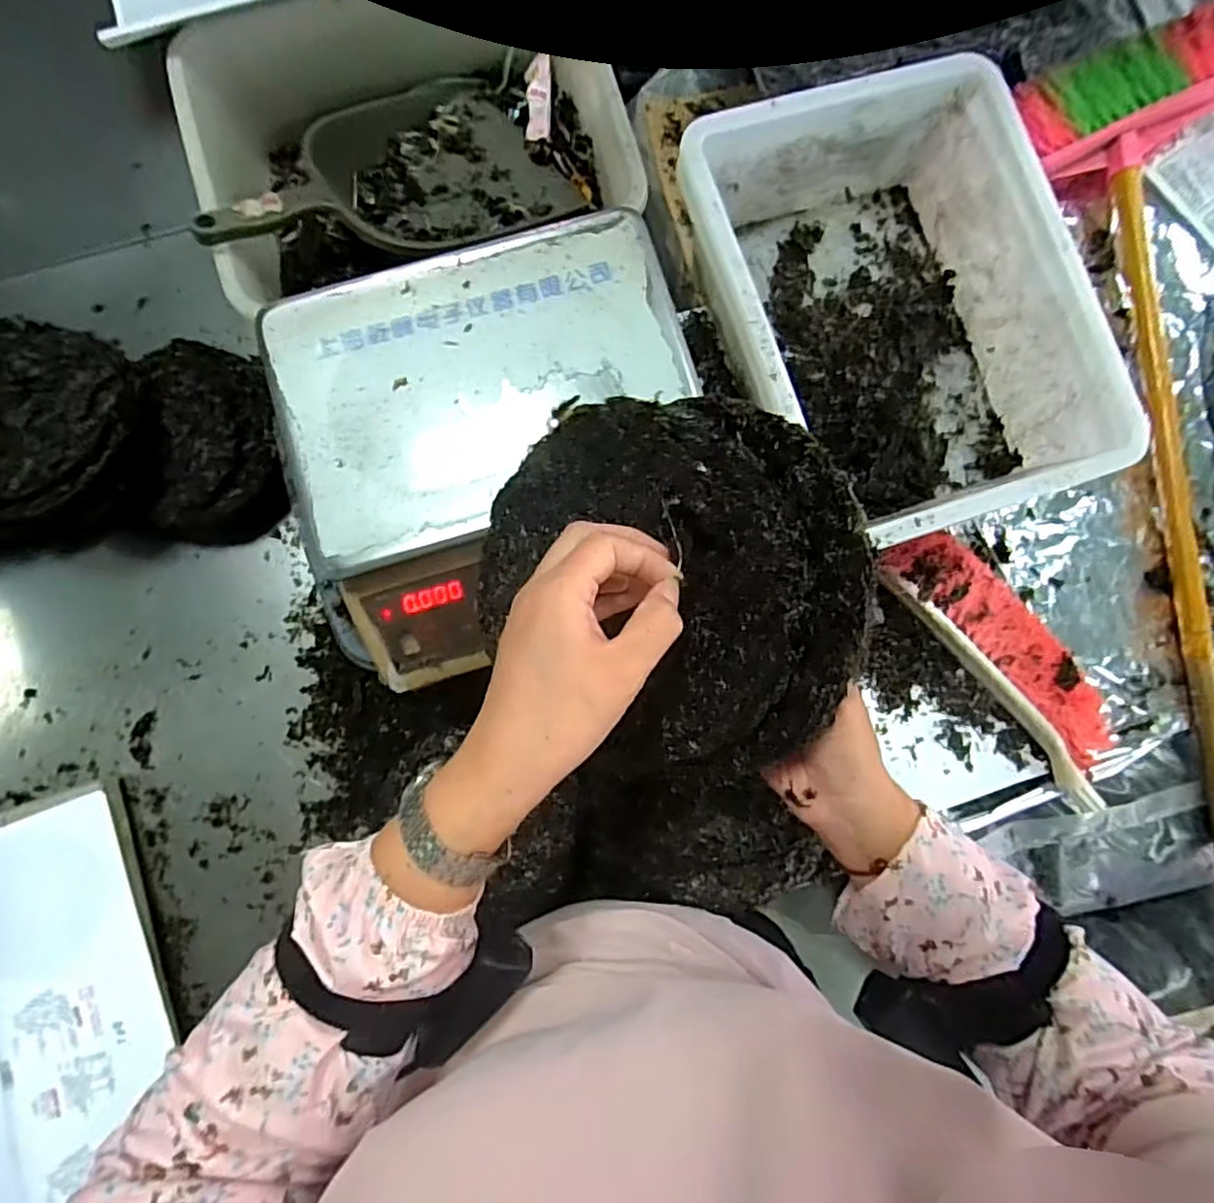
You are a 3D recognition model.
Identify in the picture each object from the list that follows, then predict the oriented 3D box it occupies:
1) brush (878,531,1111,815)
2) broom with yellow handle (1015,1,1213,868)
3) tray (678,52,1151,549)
[{"bbox_3d":[0.363,0.048,0.579,0.089,0.064,0.289,-41,85,-5],"label":"brush"},{"bbox_3d":[0.578,-0.113,0.586,0.226,0.070,0.913,-8,83,-2],"label":"broom with yellow handle"},{"bbox_3d":[0.238,-0.236,0.563,0.276,0.140,0.359,-18,84,-3],"label":"tray"}]

